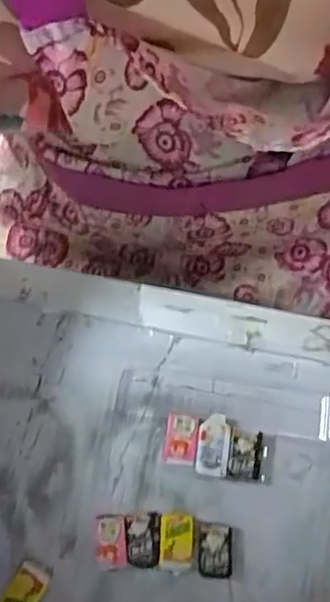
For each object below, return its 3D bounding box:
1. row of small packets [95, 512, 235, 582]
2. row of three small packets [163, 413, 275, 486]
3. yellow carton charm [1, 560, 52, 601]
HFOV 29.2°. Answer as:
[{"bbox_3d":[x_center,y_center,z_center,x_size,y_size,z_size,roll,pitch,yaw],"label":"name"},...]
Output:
[{"bbox_3d":[-0.001,0.126,0.329,0.070,0.007,0.029,5,74,2],"label":"row of small packets"},{"bbox_3d":[0.029,0.079,0.341,0.058,0.009,0.030,12,74,4],"label":"row of three small packets"},{"bbox_3d":[-0.071,0.147,0.321,0.017,0.008,0.027,25,76,7],"label":"yellow carton charm"}]

